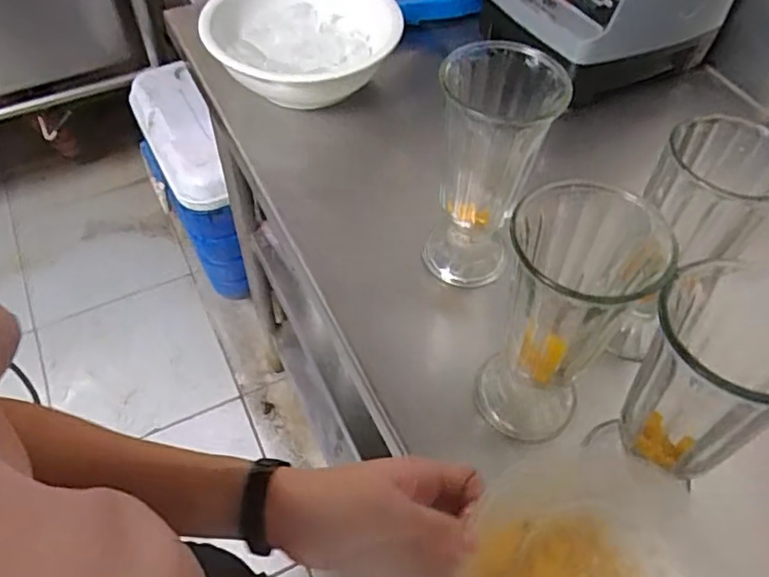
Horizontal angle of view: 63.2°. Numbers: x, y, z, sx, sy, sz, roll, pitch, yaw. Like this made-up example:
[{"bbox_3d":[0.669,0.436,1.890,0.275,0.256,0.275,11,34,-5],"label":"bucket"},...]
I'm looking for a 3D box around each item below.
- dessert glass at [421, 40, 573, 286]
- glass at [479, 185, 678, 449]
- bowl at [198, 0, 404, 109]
[{"bbox_3d":[0.078,-0.089,0.491,0.078,0.180,0.085,0,54,-1],"label":"dessert glass"},{"bbox_3d":[0.110,0.026,0.411,0.087,0.192,0.078,26,58,16],"label":"glass"},{"bbox_3d":[-0.090,-0.276,0.681,0.193,0.063,0.210,0,54,-1],"label":"bowl"}]

